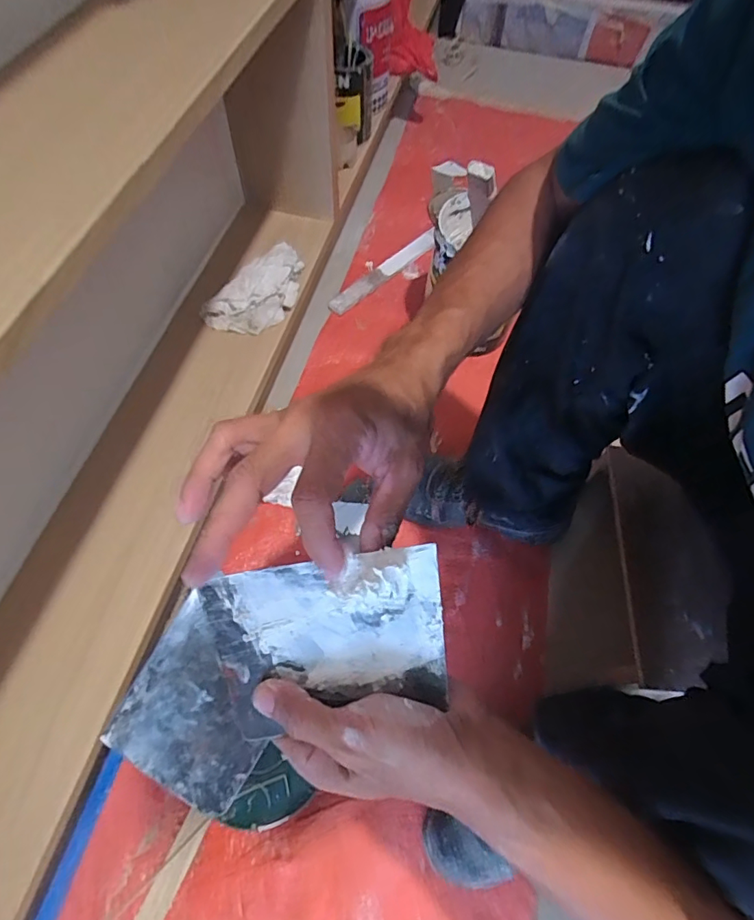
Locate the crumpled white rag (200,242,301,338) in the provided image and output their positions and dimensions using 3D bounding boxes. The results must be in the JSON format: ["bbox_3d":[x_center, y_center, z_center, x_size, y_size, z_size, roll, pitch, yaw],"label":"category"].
[{"bbox_3d":[-0.170,-0.259,0.727,0.093,0.039,0.194,27,63,12],"label":"crumpled white rag"}]

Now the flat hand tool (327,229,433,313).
[{"bbox_3d":[0.020,-0.373,0.937,0.037,0.009,0.311,44,65,5],"label":"flat hand tool"}]

